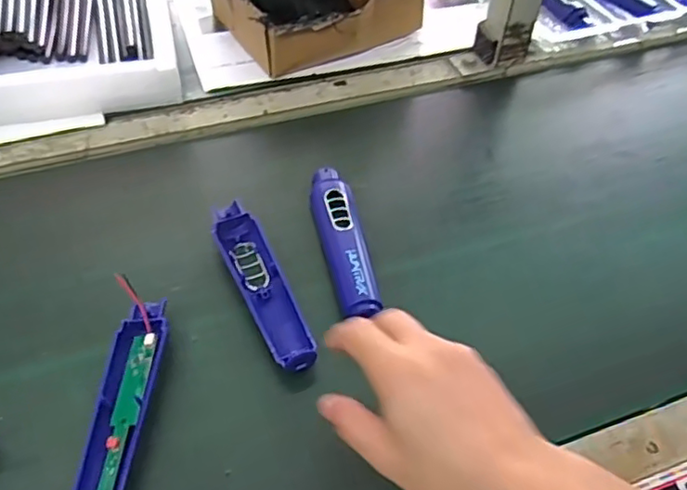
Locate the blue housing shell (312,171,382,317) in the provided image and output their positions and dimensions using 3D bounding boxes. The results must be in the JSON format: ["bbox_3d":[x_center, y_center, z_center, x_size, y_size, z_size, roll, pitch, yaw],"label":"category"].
[{"bbox_3d":[-0.002,-0.009,0.532,0.036,0.021,0.170,-7,47,-10],"label":"blue housing shell"}]

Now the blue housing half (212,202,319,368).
[{"bbox_3d":[-0.067,0.031,0.499,0.039,0.020,0.165,-18,53,-19],"label":"blue housing half"}]

